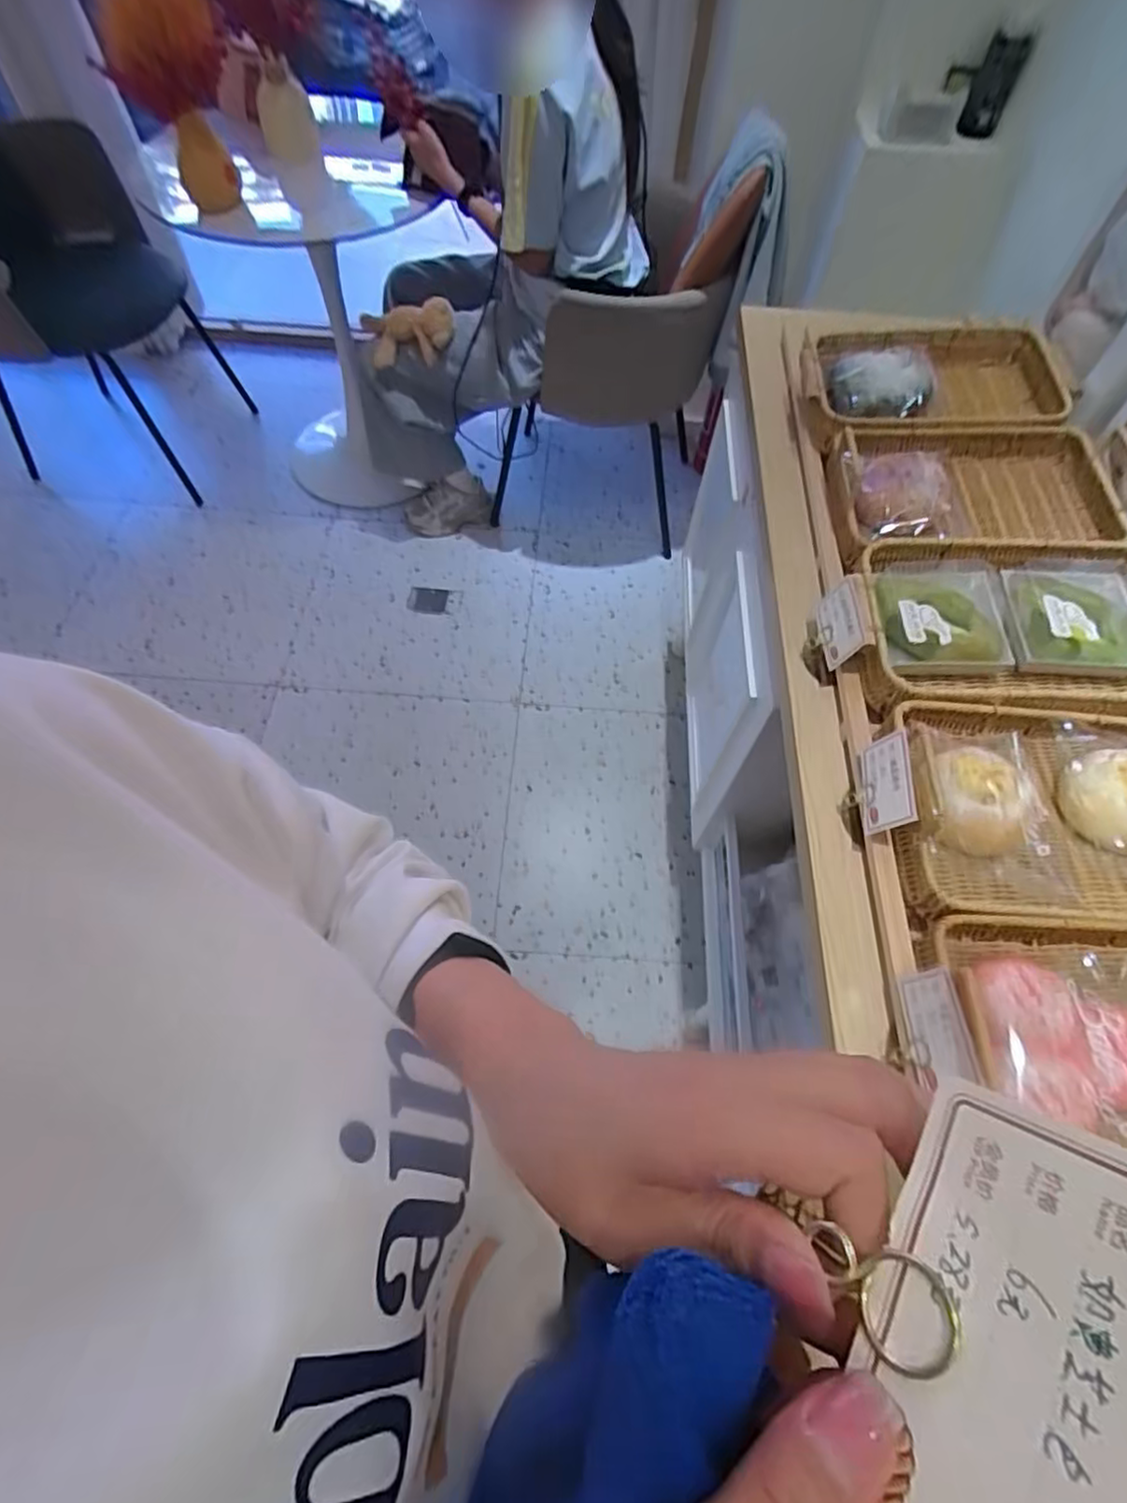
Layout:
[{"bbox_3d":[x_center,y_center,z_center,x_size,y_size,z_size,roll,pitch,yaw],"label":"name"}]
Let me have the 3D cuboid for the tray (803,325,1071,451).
[{"bbox_3d":[0.487,-0.488,0.888,0.326,0.074,0.222,5,61,0],"label":"tray"}]

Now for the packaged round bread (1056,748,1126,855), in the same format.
[{"bbox_3d":[0.498,0.041,0.574,0.093,0.036,0.092,-25,65,-16],"label":"packaged round bread"}]

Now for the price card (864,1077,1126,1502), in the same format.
[{"bbox_3d":[0.085,0.116,0.123,0.004,0.053,0.088,36,72,-25],"label":"price card"}]

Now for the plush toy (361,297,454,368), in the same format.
[{"bbox_3d":[-0.362,-0.945,1.497,0.234,0.117,0.107,4,59,24],"label":"plush toy"}]

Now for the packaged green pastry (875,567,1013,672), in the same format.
[{"bbox_3d":[0.395,-0.144,0.679,0.138,0.052,0.130,5,61,0],"label":"packaged green pastry"}]

